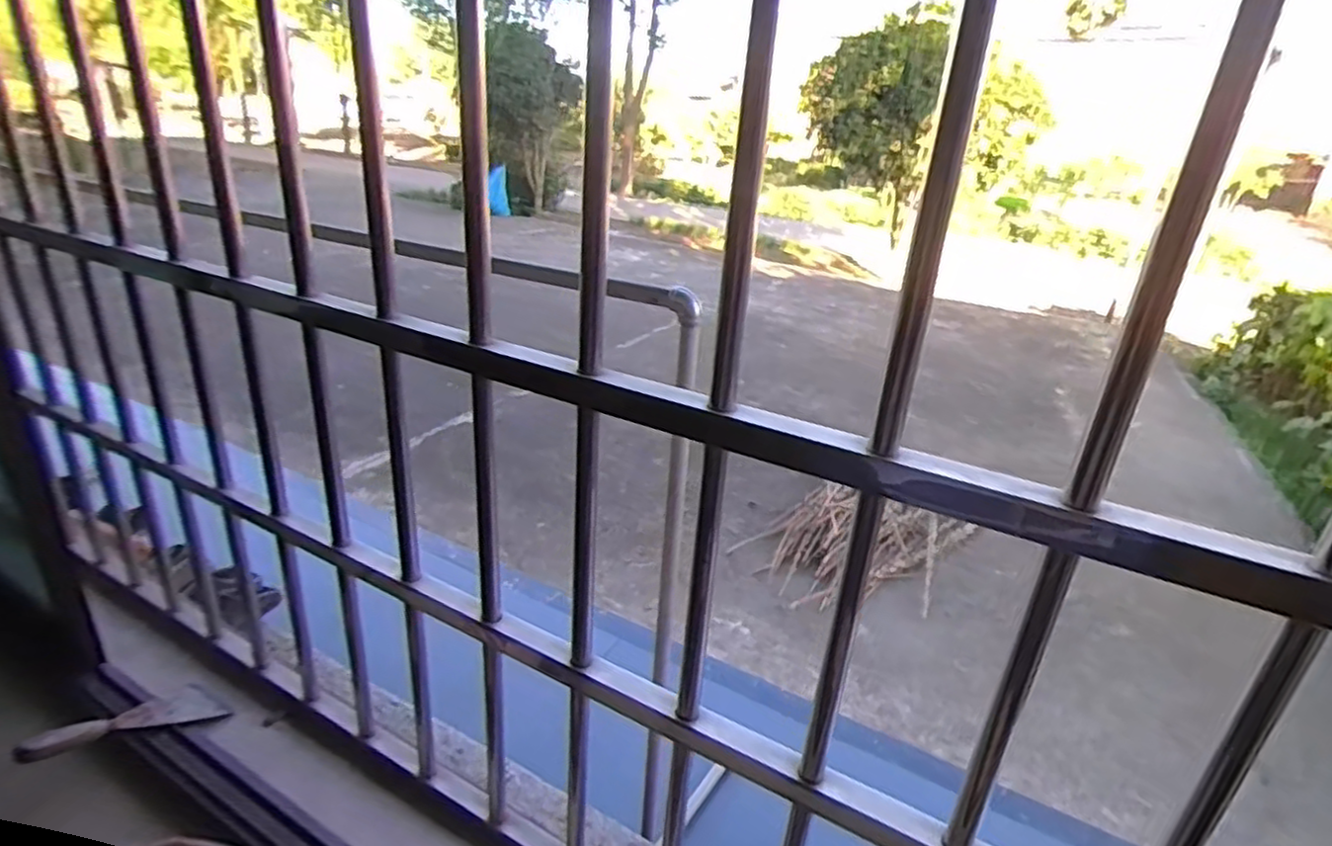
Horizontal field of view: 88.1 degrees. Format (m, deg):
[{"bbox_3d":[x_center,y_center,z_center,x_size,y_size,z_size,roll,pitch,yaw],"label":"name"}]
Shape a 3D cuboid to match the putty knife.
[{"bbox_3d":[-0.630,0.347,0.803,0.076,0.016,0.206,19,4,28],"label":"putty knife"}]

